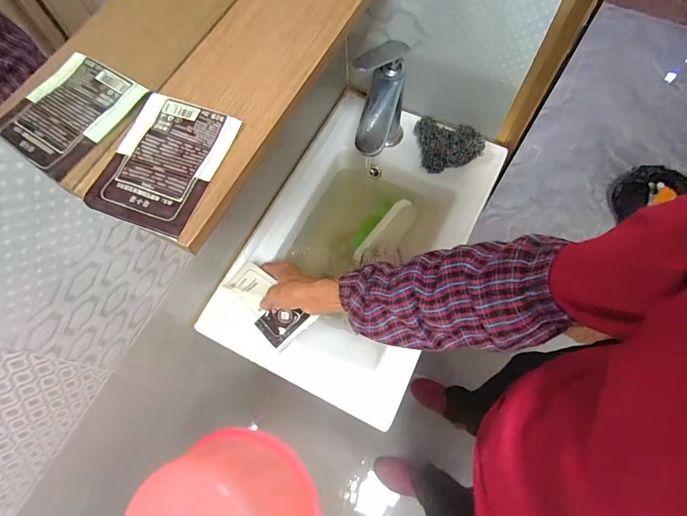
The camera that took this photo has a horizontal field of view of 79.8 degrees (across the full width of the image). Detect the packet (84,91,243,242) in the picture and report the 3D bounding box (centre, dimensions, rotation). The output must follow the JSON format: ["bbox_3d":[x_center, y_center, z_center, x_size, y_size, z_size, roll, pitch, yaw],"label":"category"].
[{"bbox_3d":[-0.134,-0.072,0.306,0.081,0.005,0.105,17,70,10],"label":"packet"}]

